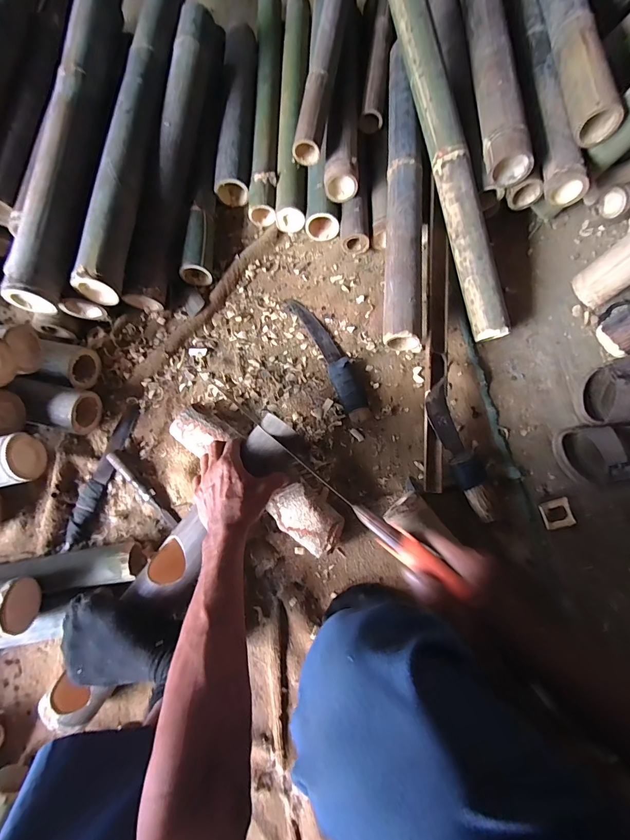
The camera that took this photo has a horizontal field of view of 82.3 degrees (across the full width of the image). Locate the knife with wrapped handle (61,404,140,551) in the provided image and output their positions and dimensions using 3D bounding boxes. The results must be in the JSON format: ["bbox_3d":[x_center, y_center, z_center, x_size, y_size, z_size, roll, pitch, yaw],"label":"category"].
[{"bbox_3d":[-0.385,0.093,0.645,0.045,0.019,0.264,15,76,6],"label":"knife with wrapped handle"}]

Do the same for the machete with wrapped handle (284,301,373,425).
[{"bbox_3d":[0.030,-0.123,0.682,0.053,0.030,0.286,-26,76,-5],"label":"machete with wrapped handle"}]

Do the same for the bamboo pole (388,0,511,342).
[{"bbox_3d":[0.238,-0.468,0.643,0.058,0.058,0.662,-15,90,-2],"label":"bamboo pole"}]

